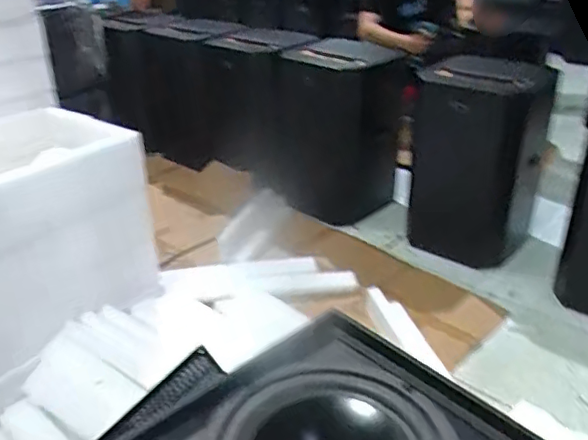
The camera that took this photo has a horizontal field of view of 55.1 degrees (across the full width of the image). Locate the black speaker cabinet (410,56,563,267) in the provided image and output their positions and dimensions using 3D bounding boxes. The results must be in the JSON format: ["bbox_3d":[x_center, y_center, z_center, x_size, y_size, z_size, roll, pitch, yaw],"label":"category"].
[{"bbox_3d":[0.596,-0.197,1.856,0.385,0.592,0.274,22,37,34],"label":"black speaker cabinet"}]

